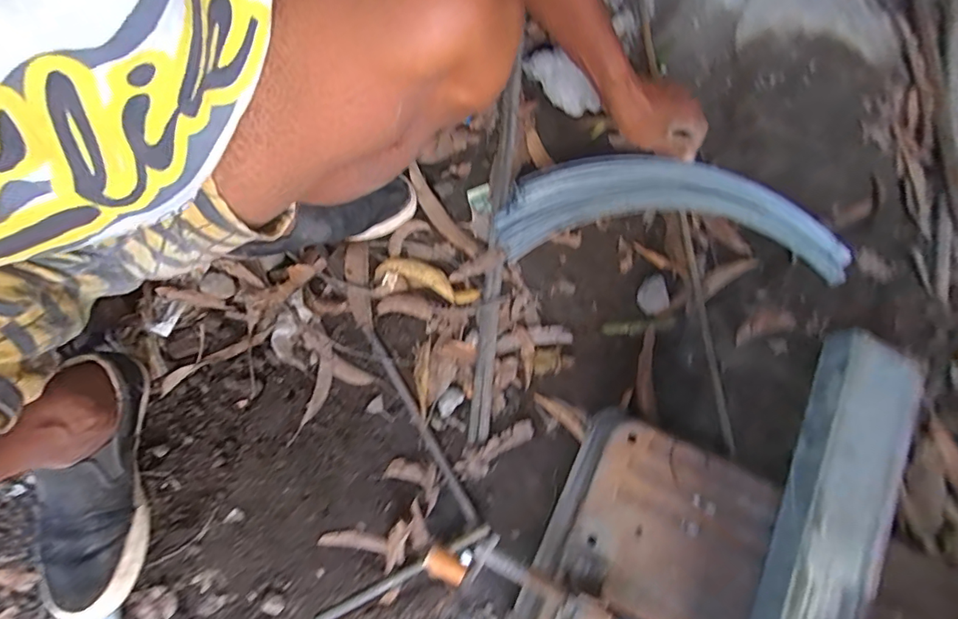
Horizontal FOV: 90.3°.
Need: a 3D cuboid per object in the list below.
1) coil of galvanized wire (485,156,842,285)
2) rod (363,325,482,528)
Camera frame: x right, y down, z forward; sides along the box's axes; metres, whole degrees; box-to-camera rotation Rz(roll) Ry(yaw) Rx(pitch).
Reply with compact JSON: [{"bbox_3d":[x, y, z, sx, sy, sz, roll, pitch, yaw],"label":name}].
[{"bbox_3d":[0.251,-0.127,0.616,0.446,0.059,0.139,5,73,0],"label":"coil of galvanized wire"},{"bbox_3d":[-0.072,0.134,0.568,0.013,0.010,0.262,-30,76,-10],"label":"rod"}]

